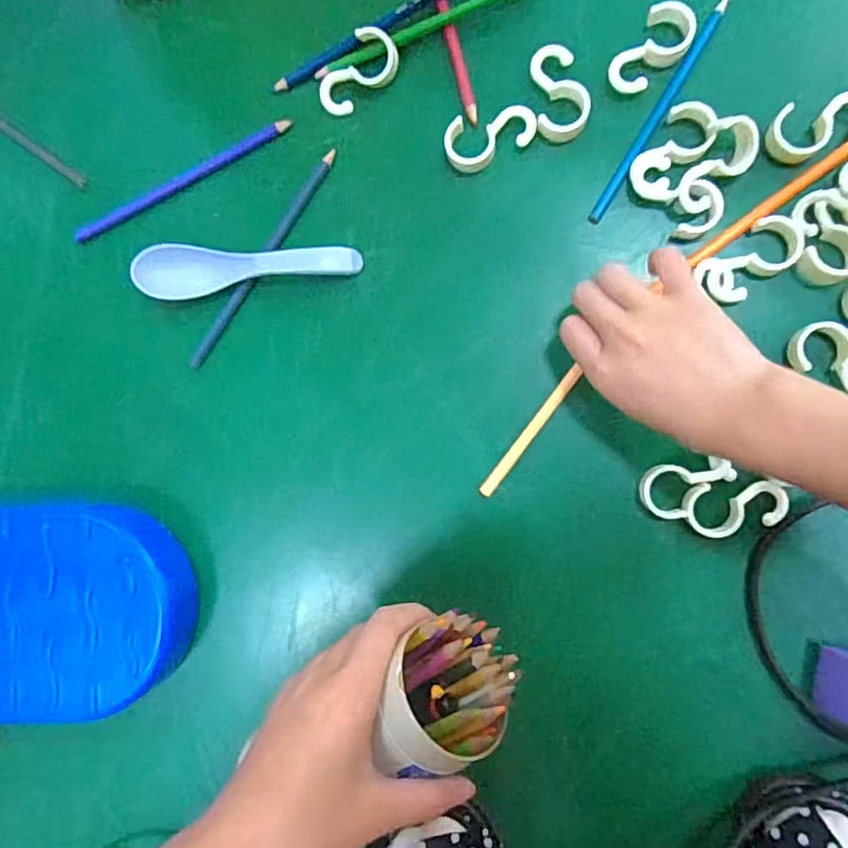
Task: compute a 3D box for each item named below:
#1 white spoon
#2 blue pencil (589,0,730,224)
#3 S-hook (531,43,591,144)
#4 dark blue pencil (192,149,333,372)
[{"bbox_3d":[-0.115,-0.103,0.400,0.143,0.026,0.032,-6,89,9],"label":"white spoon"},{"bbox_3d":[0.143,-0.189,0.374,0.009,0.005,0.146,32,94,8],"label":"blue pencil"},{"bbox_3d":[0.085,-0.205,0.381,0.032,0.008,0.058,-6,88,9],"label":"S-hook"},{"bbox_3d":[-0.109,-0.109,0.410,0.011,0.004,0.168,34,94,8],"label":"dark blue pencil"}]

